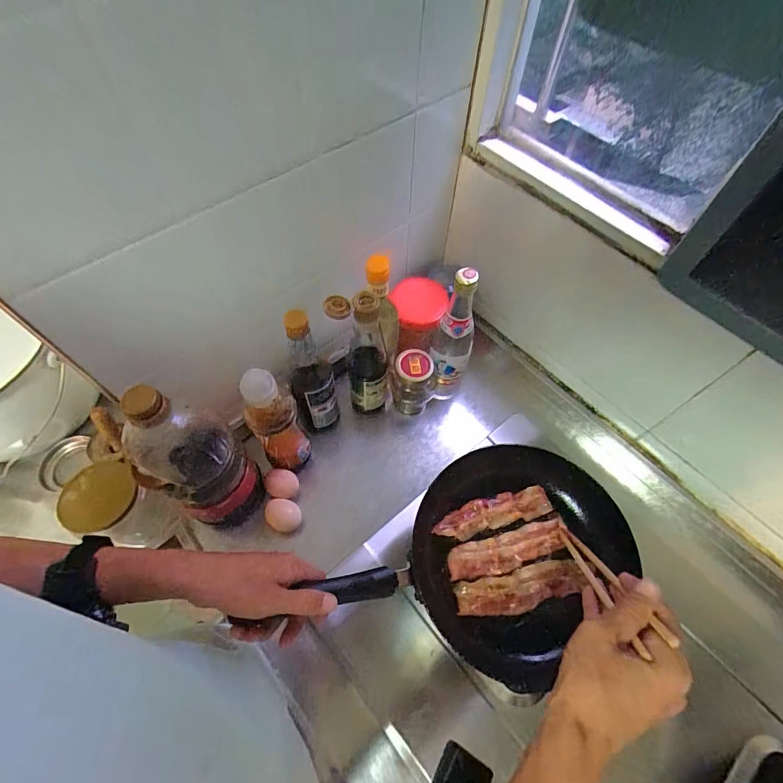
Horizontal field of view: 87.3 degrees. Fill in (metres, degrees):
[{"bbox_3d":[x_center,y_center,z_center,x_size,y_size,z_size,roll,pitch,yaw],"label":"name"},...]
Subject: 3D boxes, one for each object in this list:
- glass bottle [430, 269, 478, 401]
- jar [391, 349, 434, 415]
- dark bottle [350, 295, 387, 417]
[{"bbox_3d":[0.096,-0.070,0.643,0.064,0.294,0.065,17,61,8],"label":"glass bottle"},{"bbox_3d":[0.035,-0.008,0.682,0.069,0.129,0.058,4,60,0],"label":"jar"},{"bbox_3d":[-0.036,-0.046,0.636,0.062,0.257,0.061,-3,60,-4],"label":"dark bottle"}]

